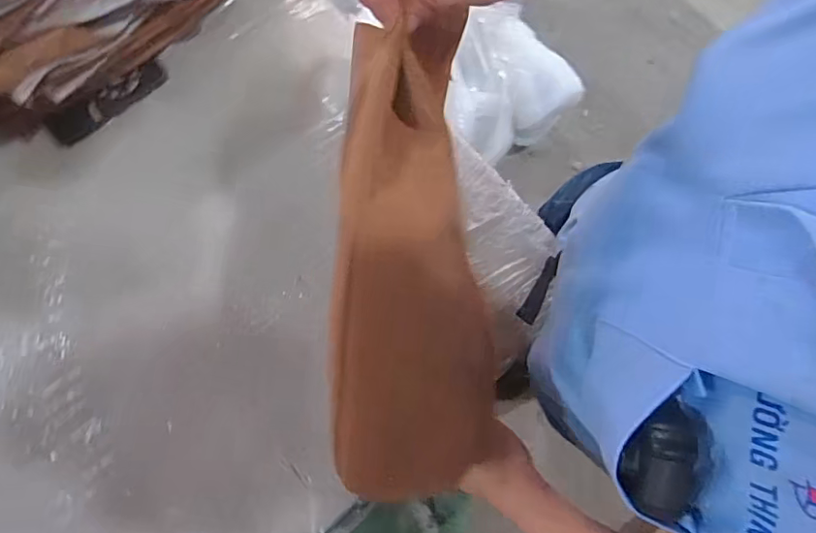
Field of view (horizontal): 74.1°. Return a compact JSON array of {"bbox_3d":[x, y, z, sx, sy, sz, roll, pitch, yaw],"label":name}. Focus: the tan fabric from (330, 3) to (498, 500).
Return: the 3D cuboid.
[{"bbox_3d":[0.003,0.017,0.384,0.112,0.054,0.353,-1,103,1],"label":"tan fabric"}]

